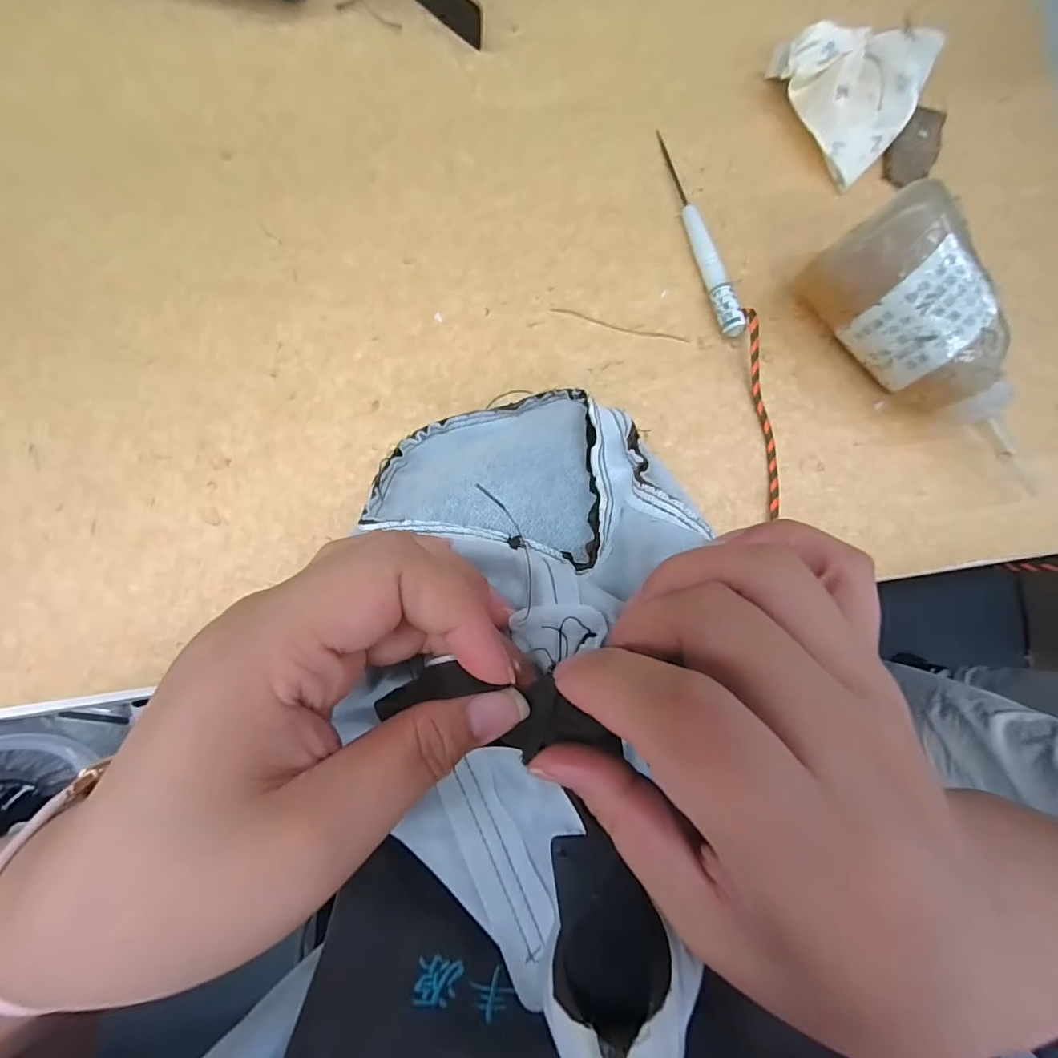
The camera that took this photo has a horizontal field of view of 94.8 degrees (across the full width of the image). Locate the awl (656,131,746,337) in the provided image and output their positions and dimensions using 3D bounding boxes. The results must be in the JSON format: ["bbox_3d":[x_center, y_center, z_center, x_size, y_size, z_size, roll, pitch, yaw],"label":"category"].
[{"bbox_3d":[0.098,-0.171,0.280,0.011,0.015,0.129,-16,87,-5],"label":"awl"}]

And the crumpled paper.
[{"bbox_3d":[0.190,-0.262,0.285,0.079,0.030,0.083,-44,89,-6],"label":"crumpled paper"}]

